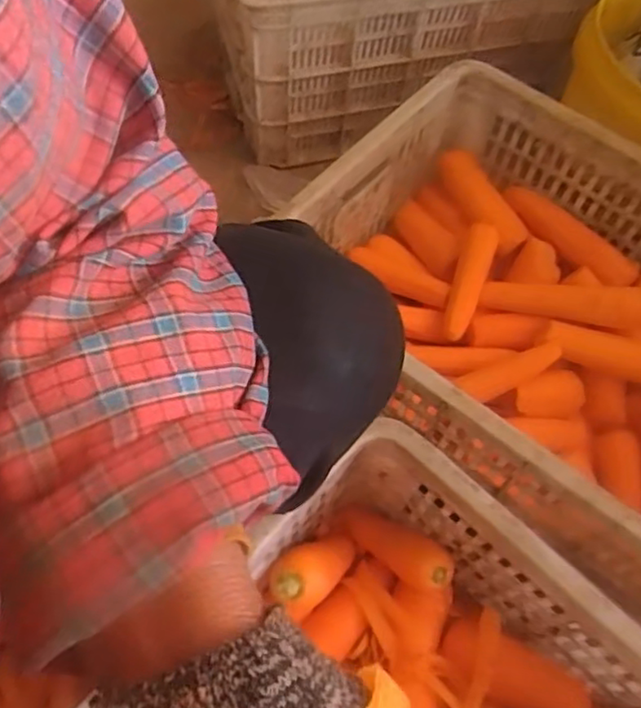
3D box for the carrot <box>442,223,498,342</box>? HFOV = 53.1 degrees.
[{"bbox_3d":[0.151,-0.075,0.655,0.030,0.024,0.124,18,82,6],"label":"carrot"}]

